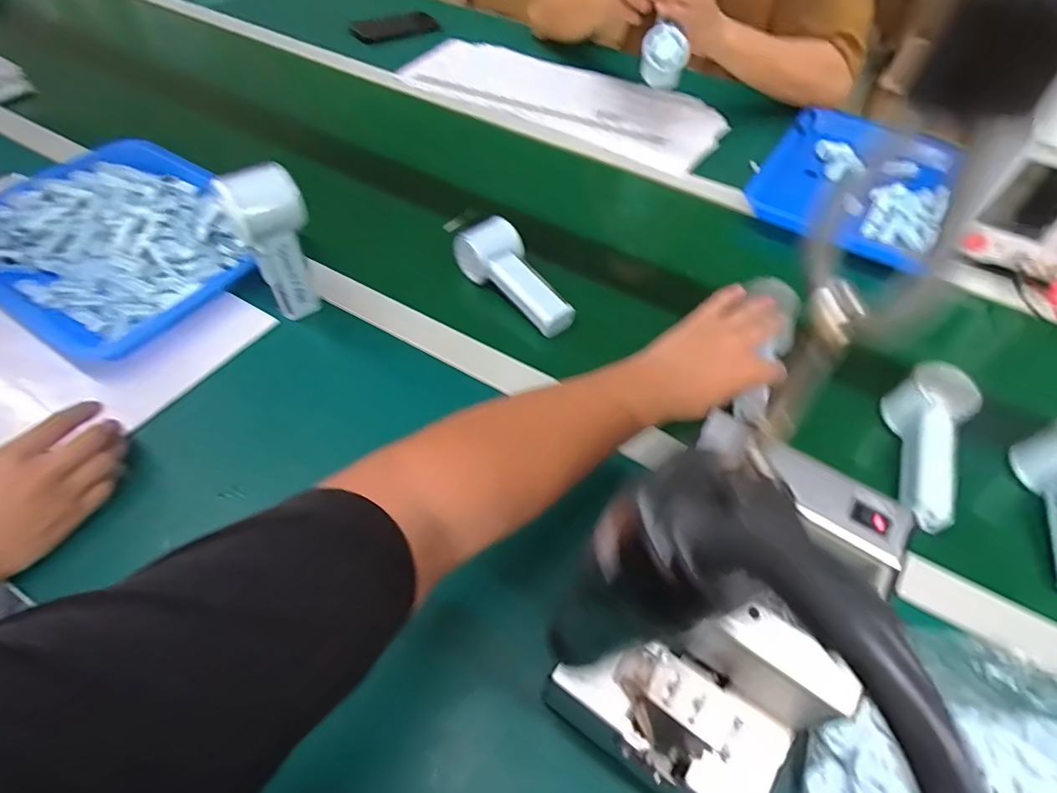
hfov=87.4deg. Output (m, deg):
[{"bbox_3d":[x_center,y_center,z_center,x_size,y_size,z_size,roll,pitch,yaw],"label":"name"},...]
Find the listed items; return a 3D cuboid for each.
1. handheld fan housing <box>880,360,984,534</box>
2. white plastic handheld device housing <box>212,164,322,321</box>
[{"bbox_3d":[0.345,0.039,0.481,0.058,0.054,0.147,25,55,15],"label":"handheld fan housing"},{"bbox_3d":[-0.231,-0.131,0.516,0.067,0.148,0.048,-20,56,-18],"label":"white plastic handheld device housing"}]

